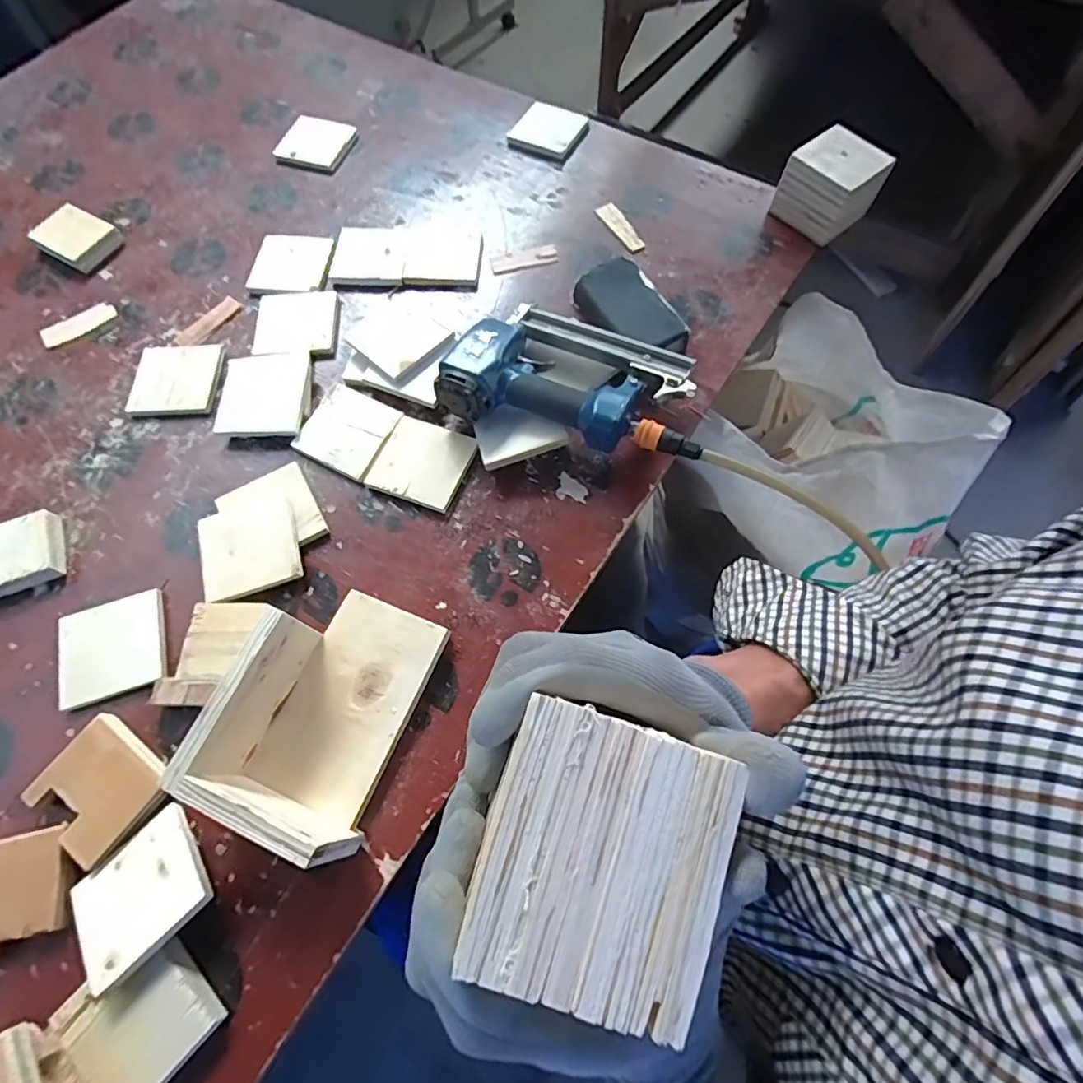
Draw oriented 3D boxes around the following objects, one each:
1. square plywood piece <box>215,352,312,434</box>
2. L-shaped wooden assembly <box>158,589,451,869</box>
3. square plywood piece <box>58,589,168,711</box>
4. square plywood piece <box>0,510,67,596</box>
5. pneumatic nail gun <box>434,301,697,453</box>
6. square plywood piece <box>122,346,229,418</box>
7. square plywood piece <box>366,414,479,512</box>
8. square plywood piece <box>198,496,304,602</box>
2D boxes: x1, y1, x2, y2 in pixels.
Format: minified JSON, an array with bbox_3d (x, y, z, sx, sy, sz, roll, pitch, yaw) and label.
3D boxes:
[{"bbox_3d":[-0.312,-0.166,0.629,0.096,0.008,0.114,-4,68,0],"label":"square plywood piece"},{"bbox_3d":[-0.176,0.131,0.462,0.129,0.092,0.193,20,69,8],"label":"L-shaped wooden assembly"},{"bbox_3d":[-0.393,0.098,0.518,0.091,0.009,0.086,-17,69,-5],"label":"square plywood piece"},{"bbox_3d":[-0.524,0.015,0.556,0.088,0.028,0.067,-20,69,-6],"label":"square plywood piece"},{"bbox_3d":[0.029,-0.167,0.590,0.223,0.061,0.173,28,72,12],"label":"pneumatic nail gun"},{"bbox_3d":[-0.418,-0.185,0.644,0.097,0.005,0.094,-1,68,1],"label":"square plywood piece"},{"bbox_3d":[-0.124,-0.083,0.596,0.091,0.013,0.090,22,71,10],"label":"square plywood piece"},{"bbox_3d":[-0.282,0.007,0.546,0.089,0.007,0.094,-18,66,-6],"label":"square plywood piece"}]

